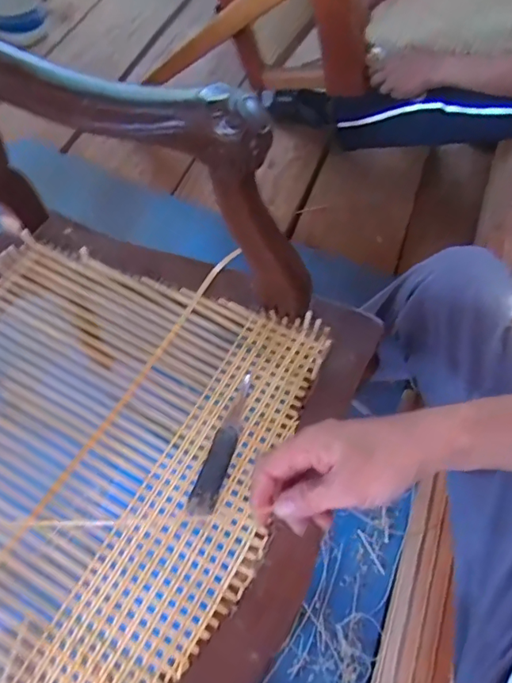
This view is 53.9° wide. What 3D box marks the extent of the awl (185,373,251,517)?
[{"bbox_3d":[-0.032,0.105,0.528,0.027,0.021,0.156,18,62,9],"label":"awl"}]

